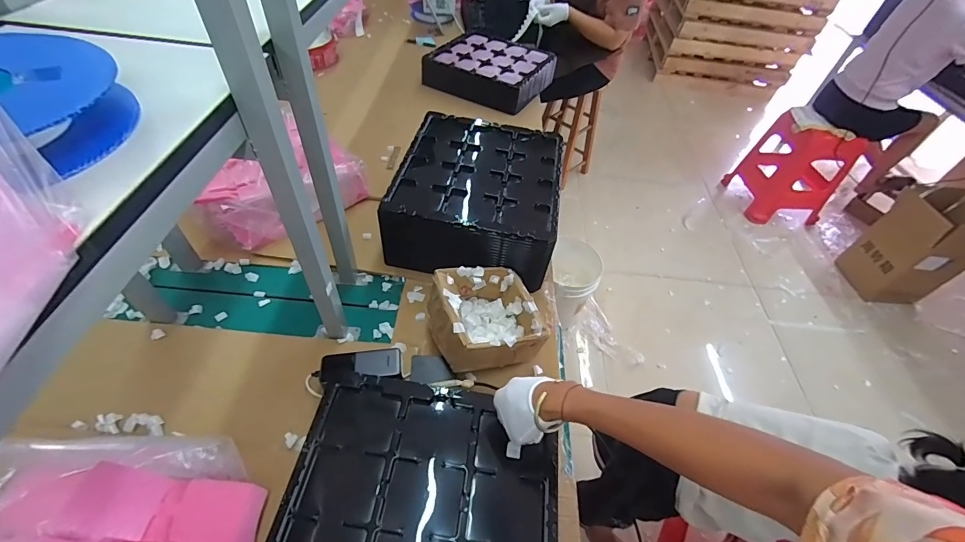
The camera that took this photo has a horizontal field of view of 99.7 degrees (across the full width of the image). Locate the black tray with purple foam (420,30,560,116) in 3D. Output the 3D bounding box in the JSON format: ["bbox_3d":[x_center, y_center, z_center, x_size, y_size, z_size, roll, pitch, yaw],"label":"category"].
[{"bbox_3d":[0.034,-0.737,1.483,0.409,0.103,0.395,23,50,13],"label":"black tray with purple foam"}]

